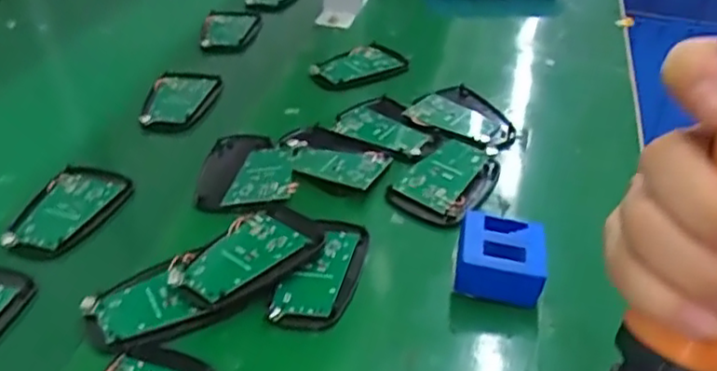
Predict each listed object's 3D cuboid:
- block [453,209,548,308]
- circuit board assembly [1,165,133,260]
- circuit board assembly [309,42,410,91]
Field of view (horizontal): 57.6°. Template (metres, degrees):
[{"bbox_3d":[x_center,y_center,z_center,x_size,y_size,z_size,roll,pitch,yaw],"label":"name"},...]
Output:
[{"bbox_3d":[0.092,0.046,0.422,0.053,0.035,0.047,9,38,9],"label":"block"},{"bbox_3d":[-0.220,0.018,0.491,0.061,0.012,0.094,15,40,17],"label":"circuit board assembly"},{"bbox_3d":[0.001,-0.118,0.655,0.091,0.013,0.064,-21,43,-27],"label":"circuit board assembly"}]

